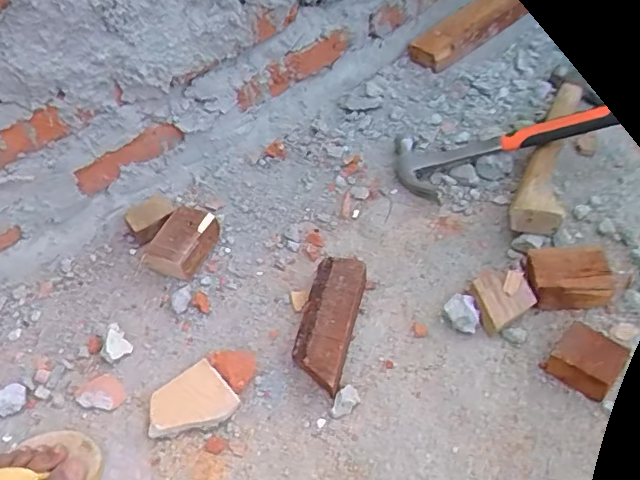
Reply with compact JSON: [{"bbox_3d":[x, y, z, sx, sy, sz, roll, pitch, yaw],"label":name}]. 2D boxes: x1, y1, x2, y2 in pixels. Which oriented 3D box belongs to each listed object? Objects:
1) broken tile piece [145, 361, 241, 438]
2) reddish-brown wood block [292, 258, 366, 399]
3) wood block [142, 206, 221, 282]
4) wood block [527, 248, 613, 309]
[{"bbox_3d":[-0.134,0.167,0.576,0.086,0.019,0.072,-26,54,-17],"label":"broken tile piece"},{"bbox_3d":[0.012,0.087,0.601,0.059,0.041,0.147,8,53,15],"label":"reddish-brown wood block"},{"bbox_3d":[-0.168,0.003,0.698,0.065,0.042,0.090,19,57,23],"label":"wood block"},{"bbox_3d":[0.256,0.039,0.583,0.075,0.032,0.057,-1,52,8],"label":"wood block"}]

